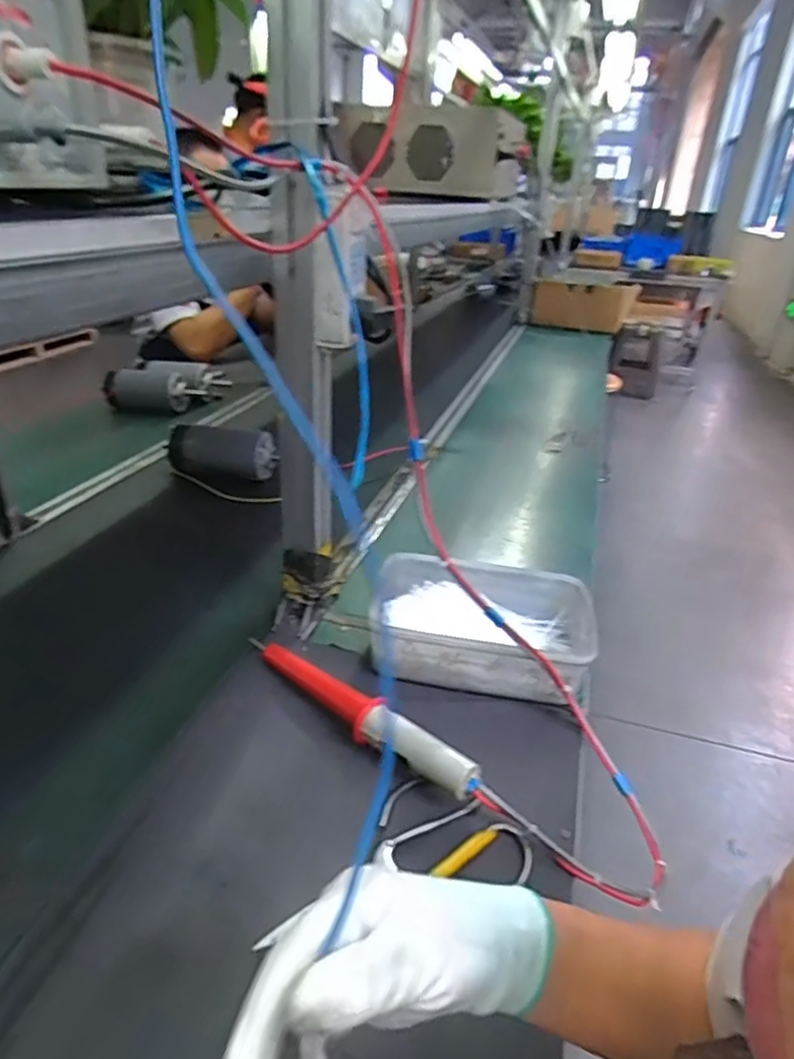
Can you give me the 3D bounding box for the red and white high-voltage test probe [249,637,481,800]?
[{"bbox_3d":[-0.043,0.159,0.579,0.273,0.045,0.033,27,36,36],"label":"red and white high-voltage test probe"}]

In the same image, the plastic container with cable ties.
[{"bbox_3d":[0.082,0.099,0.672,0.222,0.065,0.154,8,28,8],"label":"plastic container with cable ties"}]

